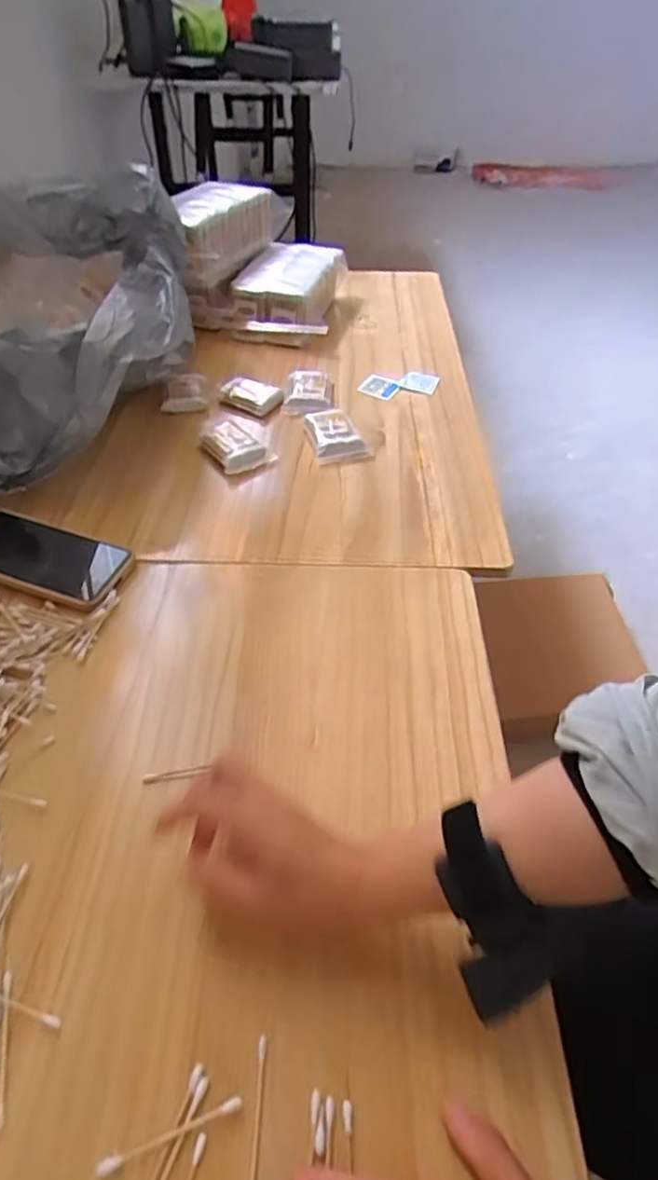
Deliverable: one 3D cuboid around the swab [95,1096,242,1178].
[{"bbox_3d":[-0.078,0.269,0.305,0.071,0.004,0.007,-15,48,-16],"label":"swab"}]

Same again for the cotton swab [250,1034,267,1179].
[{"bbox_3d":[-0.036,0.267,0.314,0.005,0.006,0.066,2,41,-1],"label":"cotton swab"}]

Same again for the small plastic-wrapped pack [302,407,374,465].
[{"bbox_3d":[0.009,-0.189,0.751,0.064,0.018,0.095,-11,47,-12],"label":"small plastic-wrapped pack"}]

